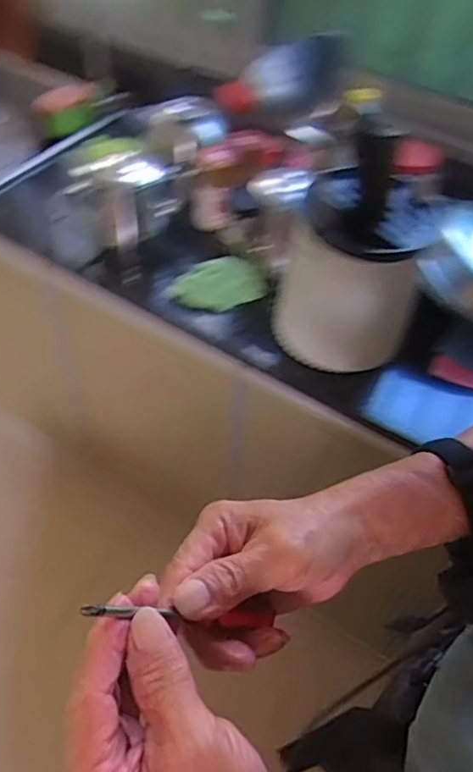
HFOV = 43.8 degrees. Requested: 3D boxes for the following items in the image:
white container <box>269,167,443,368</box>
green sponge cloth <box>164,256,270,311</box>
[{"bbox_3d":[0.163,-0.146,0.790,0.162,0.221,0.140,16,51,9],"label":"white container"},{"bbox_3d":[-0.029,-0.157,0.907,0.147,0.070,0.035,-11,12,-19],"label":"green sponge cloth"}]

